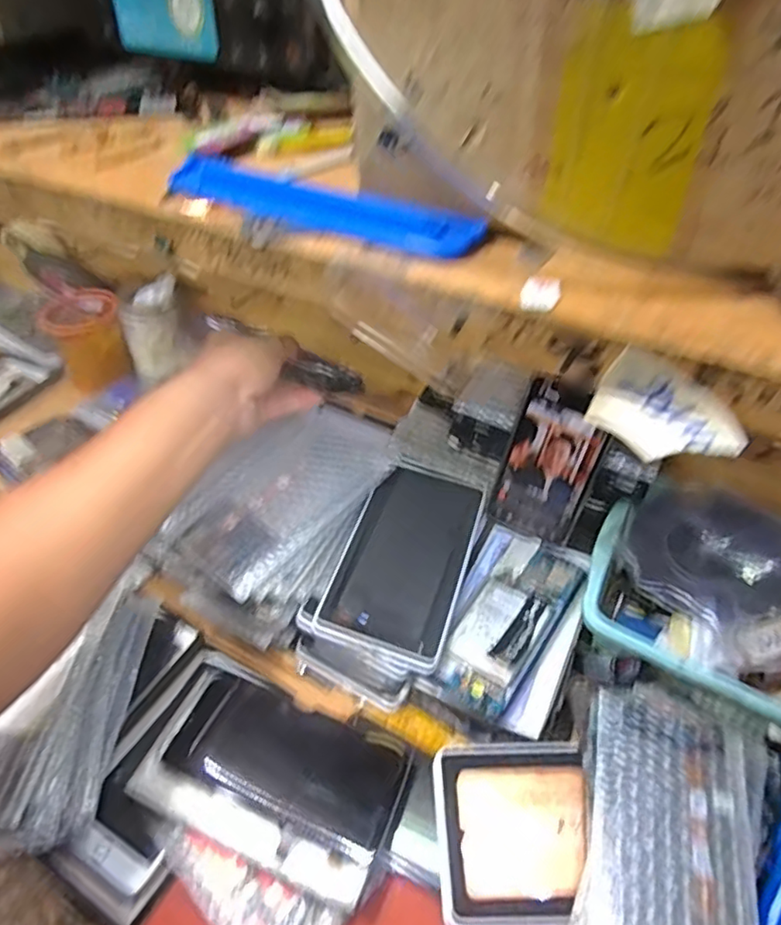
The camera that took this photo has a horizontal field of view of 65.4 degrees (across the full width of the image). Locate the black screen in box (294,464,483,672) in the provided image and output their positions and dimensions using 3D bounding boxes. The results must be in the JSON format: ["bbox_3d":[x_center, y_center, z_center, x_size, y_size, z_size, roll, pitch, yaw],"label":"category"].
[{"bbox_3d":[0.011,0.080,0.522,0.109,0.011,0.177,18,53,10],"label":"black screen in box"}]

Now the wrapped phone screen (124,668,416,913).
[{"bbox_3d":[-0.082,0.221,0.429,0.176,0.022,0.099,17,47,15],"label":"wrapped phone screen"}]

